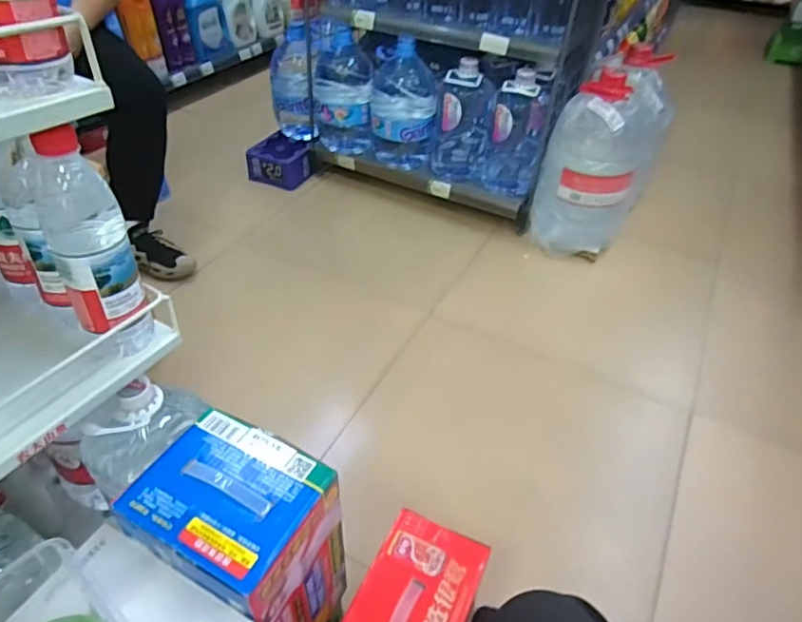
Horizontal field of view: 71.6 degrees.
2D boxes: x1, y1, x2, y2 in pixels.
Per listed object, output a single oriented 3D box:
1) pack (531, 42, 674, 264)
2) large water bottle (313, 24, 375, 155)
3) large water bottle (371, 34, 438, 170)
[{"bbox_3d":[0.596,-0.470,1.597,0.254,0.442,0.498,23,46,22],"label":"pack"},{"bbox_3d":[-0.176,-0.648,1.714,0.177,0.341,0.150,-6,43,-9],"label":"large water bottle"},{"bbox_3d":[0.011,-0.590,1.655,0.196,0.344,0.151,1,42,-2],"label":"large water bottle"}]

